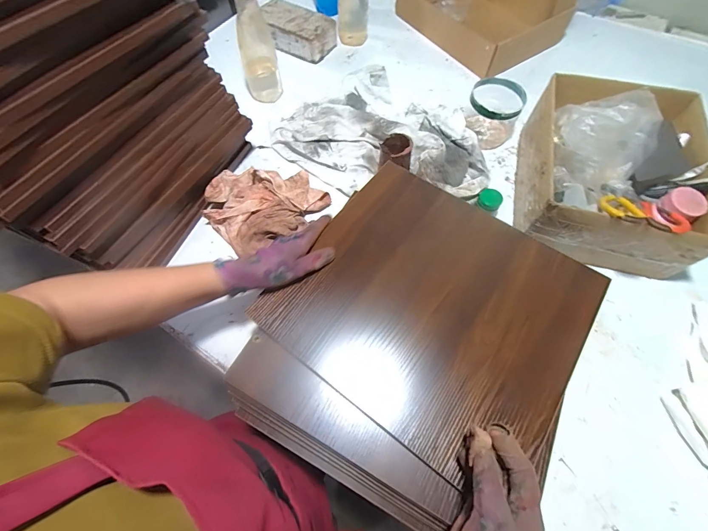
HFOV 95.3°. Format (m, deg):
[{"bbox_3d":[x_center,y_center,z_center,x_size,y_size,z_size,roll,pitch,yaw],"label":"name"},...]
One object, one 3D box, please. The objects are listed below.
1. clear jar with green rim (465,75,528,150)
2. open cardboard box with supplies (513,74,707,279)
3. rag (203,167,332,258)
[{"bbox_3d":[0.280,-0.309,0.658,0.108,0.100,0.090,40,70,19],"label":"clear jar with green rim"},{"bbox_3d":[0.443,-0.169,0.549,0.260,0.142,0.324,14,64,8],"label":"open cardboard box with supplies"},{"bbox_3d":[-0.152,-0.113,0.588,0.204,0.067,0.196,-40,69,-17],"label":"rag"}]

